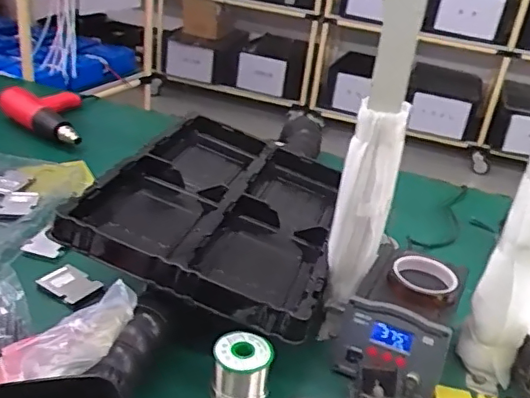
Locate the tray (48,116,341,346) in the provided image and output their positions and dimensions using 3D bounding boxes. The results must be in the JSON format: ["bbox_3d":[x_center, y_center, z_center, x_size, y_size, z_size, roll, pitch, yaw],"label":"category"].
[{"bbox_3d":[-0.048,0.013,0.899,0.347,0.068,0.474,23,28,7],"label":"tray"}]

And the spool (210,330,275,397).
[{"bbox_3d":[-0.029,0.208,0.682,0.066,0.071,0.064,6,29,-3],"label":"spool"}]

